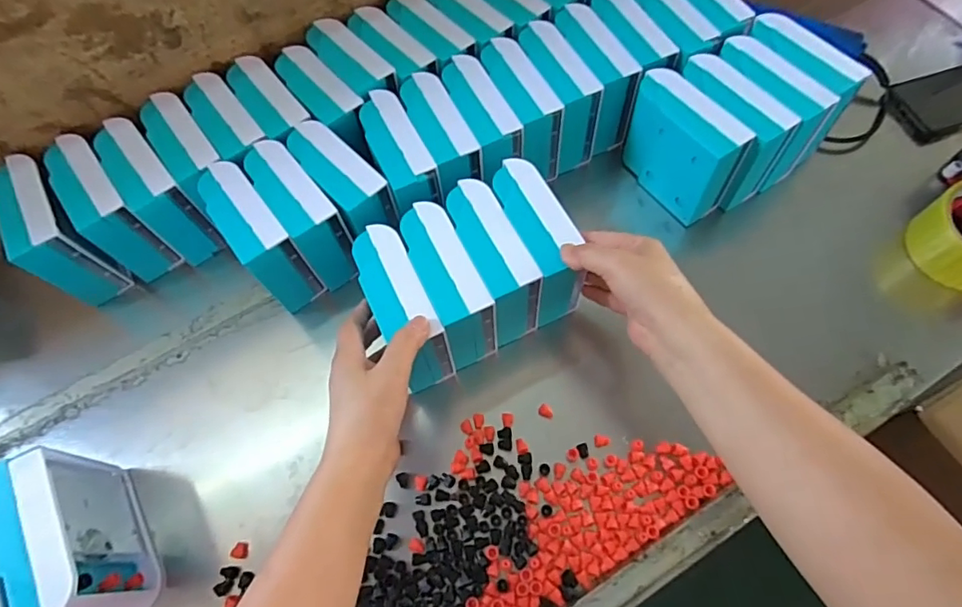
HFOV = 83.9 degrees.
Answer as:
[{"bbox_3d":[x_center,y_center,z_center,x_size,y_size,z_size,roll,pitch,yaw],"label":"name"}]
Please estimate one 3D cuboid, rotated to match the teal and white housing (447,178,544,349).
[{"bbox_3d":[0.010,-0.036,0.479,0.043,0.095,0.116,-23,67,-7],"label":"teal and white housing"}]

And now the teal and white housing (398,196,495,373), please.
[{"bbox_3d":[-0.028,-0.014,0.471,0.043,0.095,0.118,-23,67,-7],"label":"teal and white housing"}]

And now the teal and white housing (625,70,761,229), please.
[{"bbox_3d":[0.196,-0.157,0.526,0.057,0.096,0.123,-29,68,-10],"label":"teal and white housing"}]

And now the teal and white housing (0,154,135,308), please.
[{"bbox_3d":[-0.409,-0.071,0.524,0.055,0.104,0.112,-33,68,-11],"label":"teal and white housing"}]

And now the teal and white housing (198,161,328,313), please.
[{"bbox_3d":[-0.210,-0.062,0.504,0.051,0.097,0.119,-34,69,-12],"label":"teal and white housing"}]

